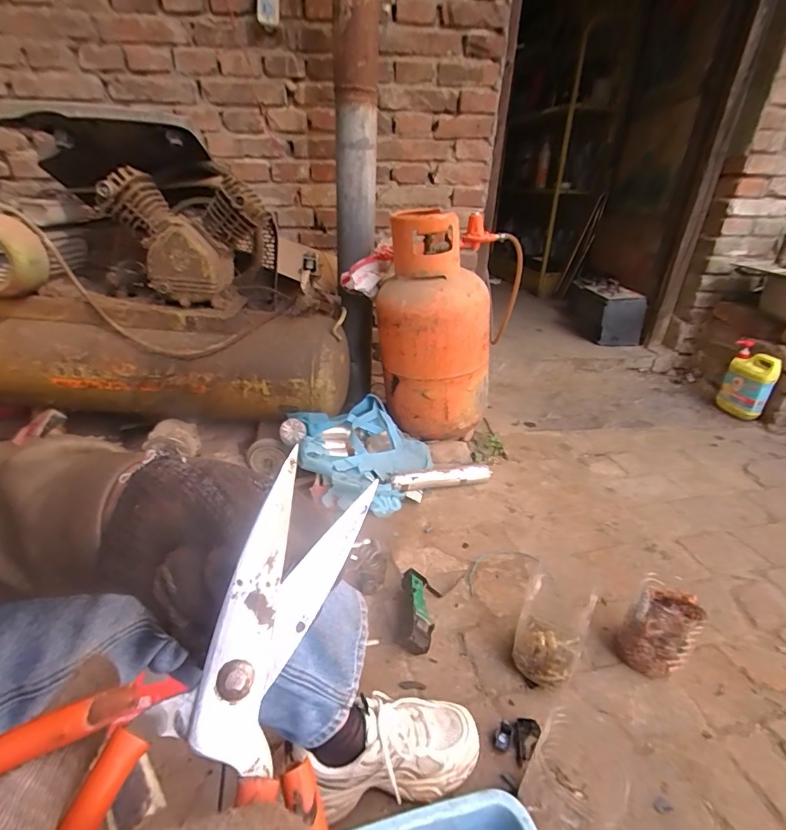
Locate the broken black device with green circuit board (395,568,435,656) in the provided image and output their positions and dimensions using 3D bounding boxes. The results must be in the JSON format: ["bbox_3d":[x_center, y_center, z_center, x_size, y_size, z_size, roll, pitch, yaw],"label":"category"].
[{"bbox_3d":[0.044,0.342,0.781,0.066,0.044,0.150,5,28,6],"label":"broken black device with green circuit board"}]

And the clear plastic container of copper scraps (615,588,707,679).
[{"bbox_3d":[0.422,0.349,0.708,0.086,0.125,0.093,1,27,-1],"label":"clear plastic container of copper scraps"}]

